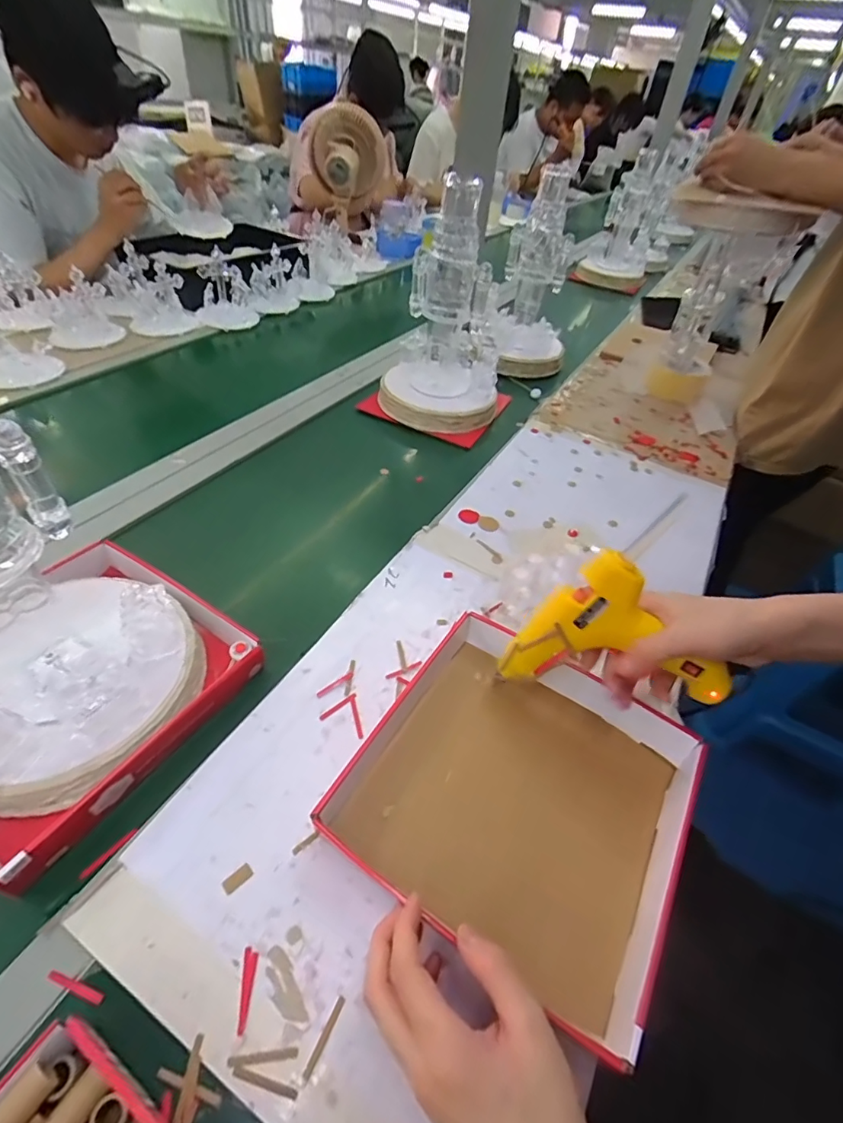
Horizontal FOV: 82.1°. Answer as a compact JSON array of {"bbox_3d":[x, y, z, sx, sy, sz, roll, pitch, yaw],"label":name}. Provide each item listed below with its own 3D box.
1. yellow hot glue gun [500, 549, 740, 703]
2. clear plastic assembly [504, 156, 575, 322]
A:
[{"bbox_3d":[0.145,0.049,0.407,0.169,0.122,0.036,-1,18,23],"label":"yellow hot glue gun"},{"bbox_3d":[0.233,-0.616,0.960,0.114,0.265,0.112,11,45,3],"label":"clear plastic assembly"}]

